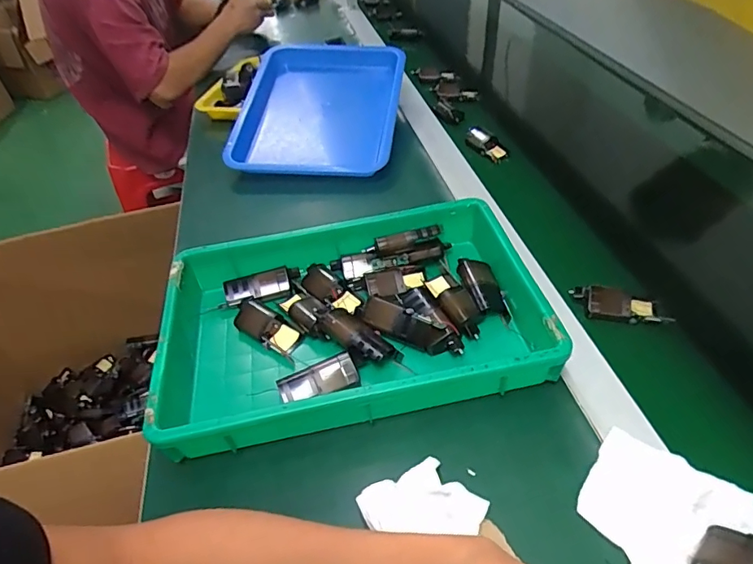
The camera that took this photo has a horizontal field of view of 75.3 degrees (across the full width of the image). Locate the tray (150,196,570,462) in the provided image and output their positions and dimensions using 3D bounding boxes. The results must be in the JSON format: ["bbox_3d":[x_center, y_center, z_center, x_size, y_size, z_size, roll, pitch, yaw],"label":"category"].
[{"bbox_3d":[-0.029,0.038,0.513,0.364,0.071,0.243,-11,43,-5],"label":"tray"}]

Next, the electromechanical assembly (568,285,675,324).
[{"bbox_3d":[0.260,0.025,0.523,0.094,0.022,0.037,7,45,13],"label":"electromechanical assembly"}]

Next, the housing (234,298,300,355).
[{"bbox_3d":[-0.118,0.051,0.534,0.085,0.031,0.033,26,52,29],"label":"housing"}]

